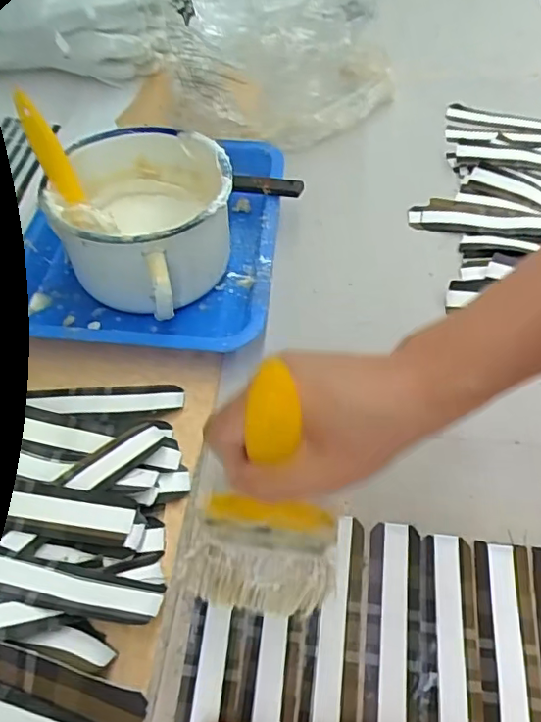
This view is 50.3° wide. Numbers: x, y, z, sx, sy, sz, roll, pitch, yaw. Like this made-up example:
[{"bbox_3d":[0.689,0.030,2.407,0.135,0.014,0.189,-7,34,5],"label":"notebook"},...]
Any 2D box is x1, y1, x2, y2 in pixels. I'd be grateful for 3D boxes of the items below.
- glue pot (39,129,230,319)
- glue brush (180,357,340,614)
[{"bbox_3d":[-0.111,-0.121,0.499,0.157,0.089,0.150,0,52,0],"label":"glue pot"},{"bbox_3d":[-0.005,0.071,0.295,0.083,0.182,0.032,2,43,0],"label":"glue brush"}]

